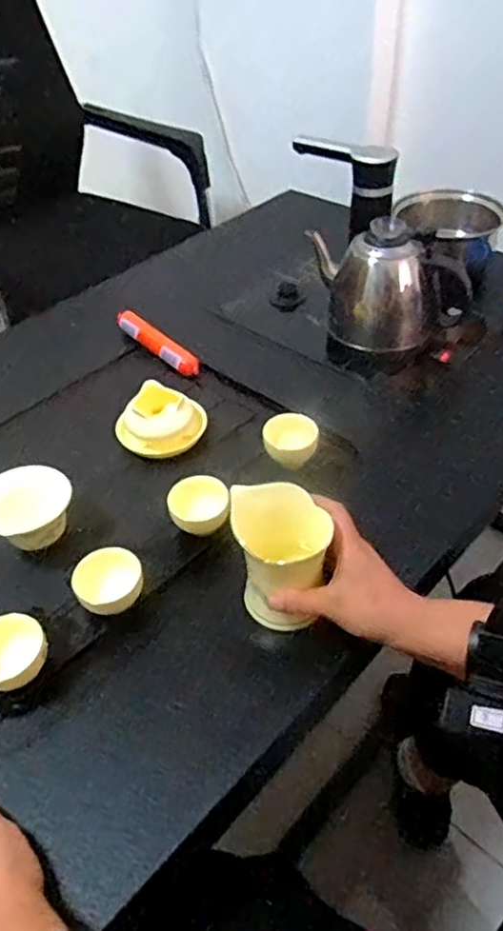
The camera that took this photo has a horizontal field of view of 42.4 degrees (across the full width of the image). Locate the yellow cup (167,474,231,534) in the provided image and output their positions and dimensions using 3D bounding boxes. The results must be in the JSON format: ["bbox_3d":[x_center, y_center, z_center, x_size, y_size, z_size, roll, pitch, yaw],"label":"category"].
[{"bbox_3d":[-0.051,0.045,0.646,0.059,0.041,0.064,-2,44,2],"label":"yellow cup"}]

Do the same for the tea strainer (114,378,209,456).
[{"bbox_3d":[-0.101,-0.050,0.743,0.073,0.057,0.098,24,50,26],"label":"tea strainer"}]

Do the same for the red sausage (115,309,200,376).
[{"bbox_3d":[-0.134,-0.172,0.895,0.031,0.030,0.169,-33,51,-27],"label":"red sausage"}]

